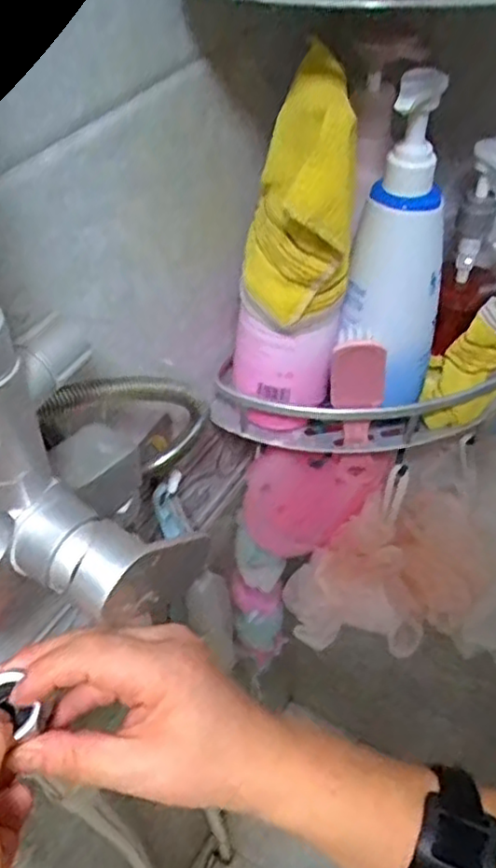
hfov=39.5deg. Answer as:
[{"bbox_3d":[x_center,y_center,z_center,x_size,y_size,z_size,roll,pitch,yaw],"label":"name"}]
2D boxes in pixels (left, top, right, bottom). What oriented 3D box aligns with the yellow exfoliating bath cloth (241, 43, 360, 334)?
[{"bbox_3d":[0.029,-0.135,0.405,0.065,0.144,0.065,-1,48,1],"label":"yellow exfoliating bath cloth"}]

